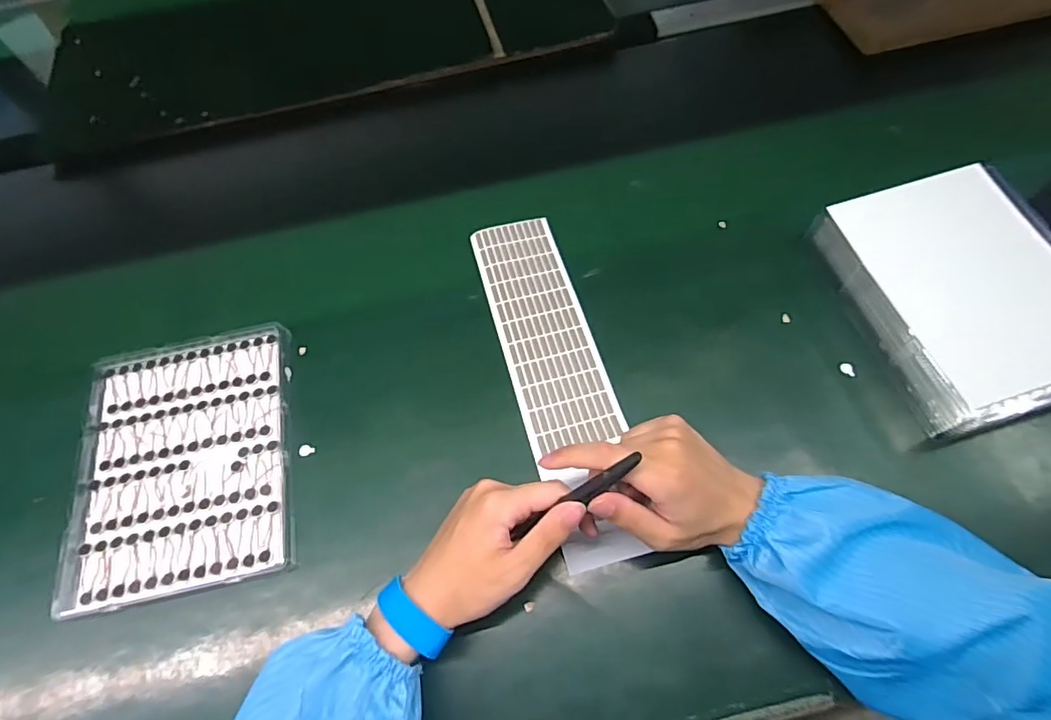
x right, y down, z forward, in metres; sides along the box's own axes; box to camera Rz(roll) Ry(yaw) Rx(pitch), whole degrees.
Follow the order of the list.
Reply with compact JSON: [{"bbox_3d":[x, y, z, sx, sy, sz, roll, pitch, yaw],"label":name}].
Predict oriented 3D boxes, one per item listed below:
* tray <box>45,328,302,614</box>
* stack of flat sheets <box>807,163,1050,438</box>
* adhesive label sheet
[{"bbox_3d":[-0.279,0.078,0.436,0.167,0.009,0.213,-12,64,-3],"label":"tray"},{"bbox_3d":[0.373,-0.058,0.452,0.169,0.055,0.222,-17,64,-5],"label":"stack of flat sheets"},{"bbox_3d":[0.029,0.007,0.461,0.077,0.007,0.323,-14,64,-5],"label":"adhesive label sheet"}]

